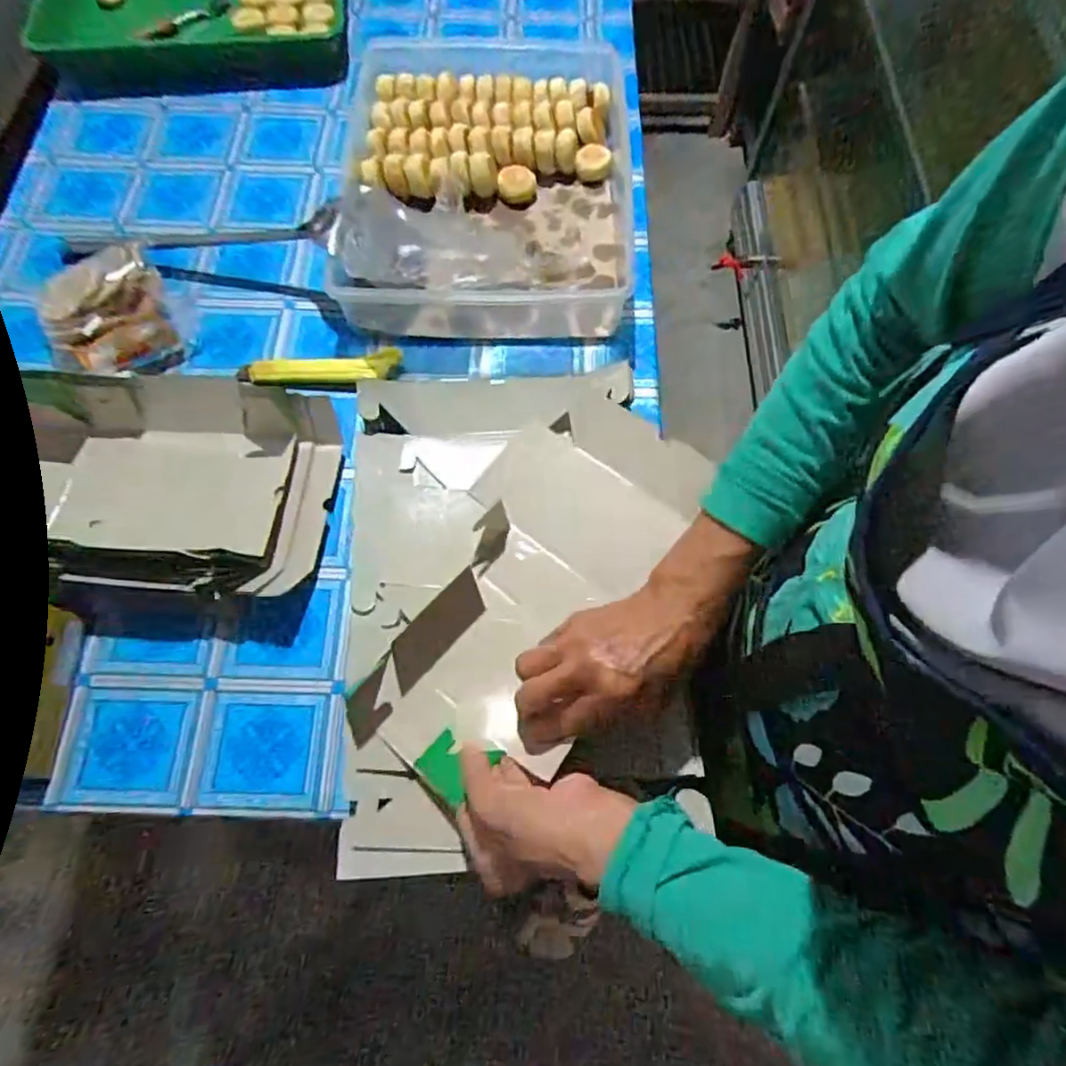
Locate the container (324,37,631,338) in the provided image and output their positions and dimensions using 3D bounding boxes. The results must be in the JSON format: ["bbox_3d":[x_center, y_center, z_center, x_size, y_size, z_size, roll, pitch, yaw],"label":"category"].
[{"bbox_3d":[-0.046,-0.370,0.634,0.304,0.069,0.367,-1,69,-1],"label":"container"}]

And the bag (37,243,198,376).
[{"bbox_3d":[-0.405,-0.218,0.591,0.116,0.044,0.168,-34,73,-13],"label":"bag"}]

